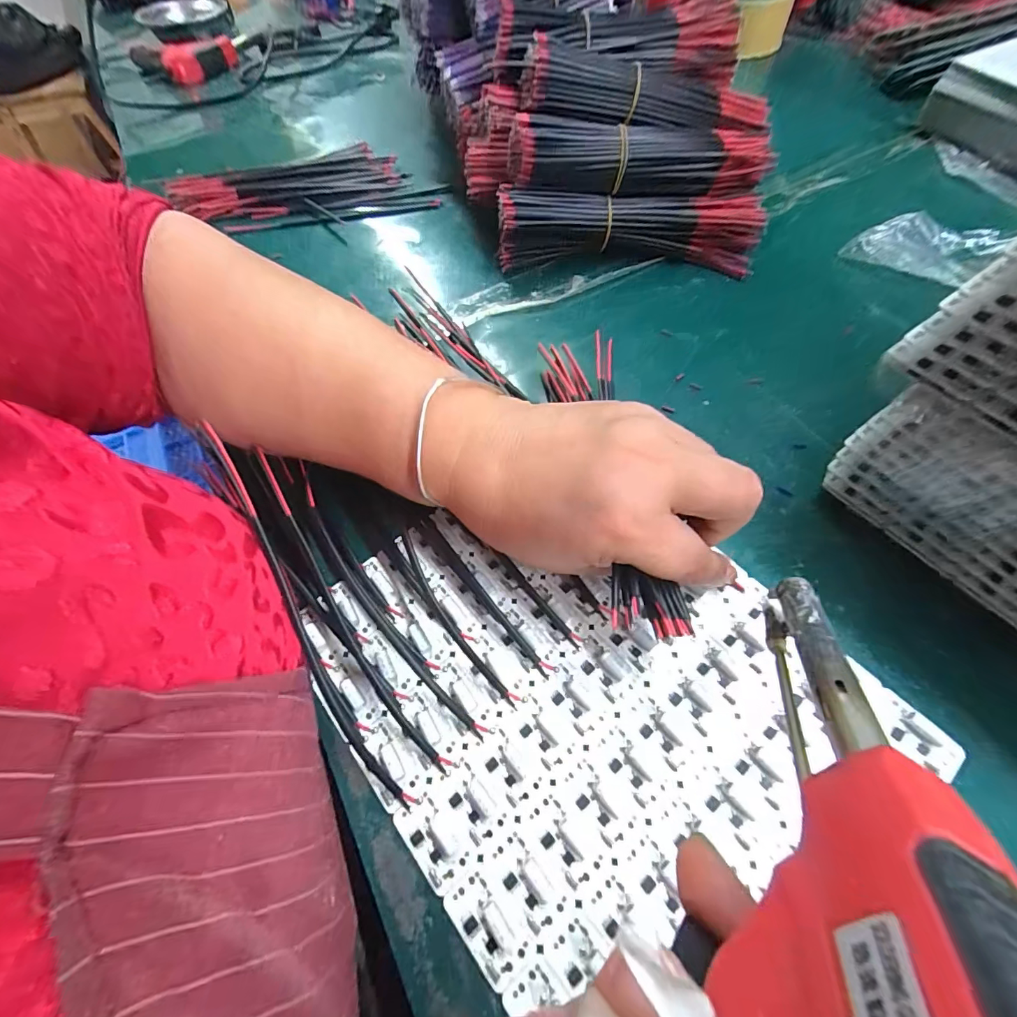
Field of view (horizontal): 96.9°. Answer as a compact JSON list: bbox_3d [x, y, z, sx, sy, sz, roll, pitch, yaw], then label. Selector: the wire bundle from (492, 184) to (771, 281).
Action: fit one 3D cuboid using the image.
[{"bbox_3d":[0.088,-0.212,0.340,0.198,0.049,0.044,4,62,6],"label":"wire bundle"}]

